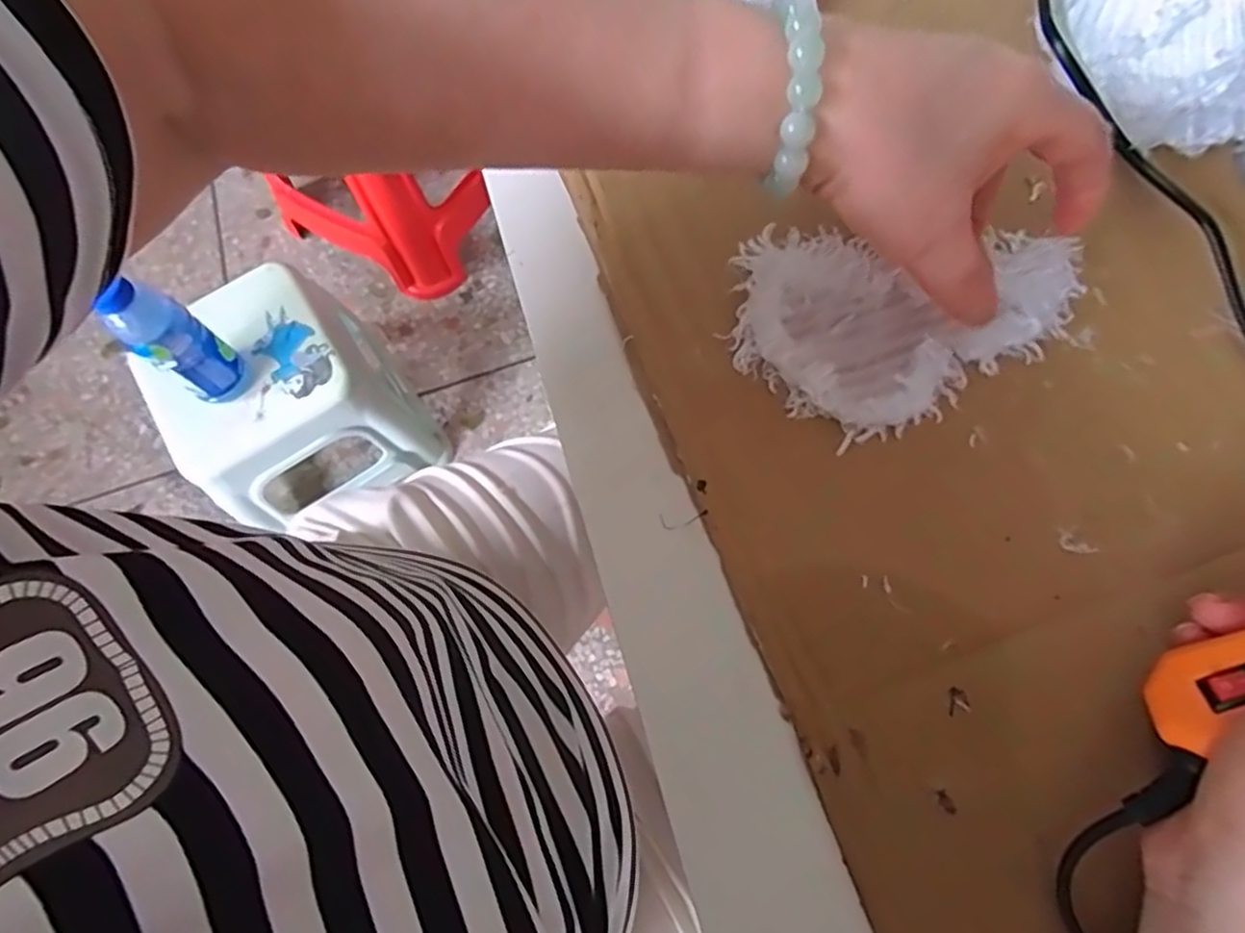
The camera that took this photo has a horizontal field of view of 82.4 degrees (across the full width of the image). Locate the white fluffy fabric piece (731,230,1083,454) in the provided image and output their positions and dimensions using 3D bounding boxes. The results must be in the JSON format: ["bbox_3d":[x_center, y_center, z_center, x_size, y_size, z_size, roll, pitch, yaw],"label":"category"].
[{"bbox_3d":[0.111,-0.054,0.278,0.126,0.020,0.081,-2,71,2],"label":"white fluffy fabric piece"}]

